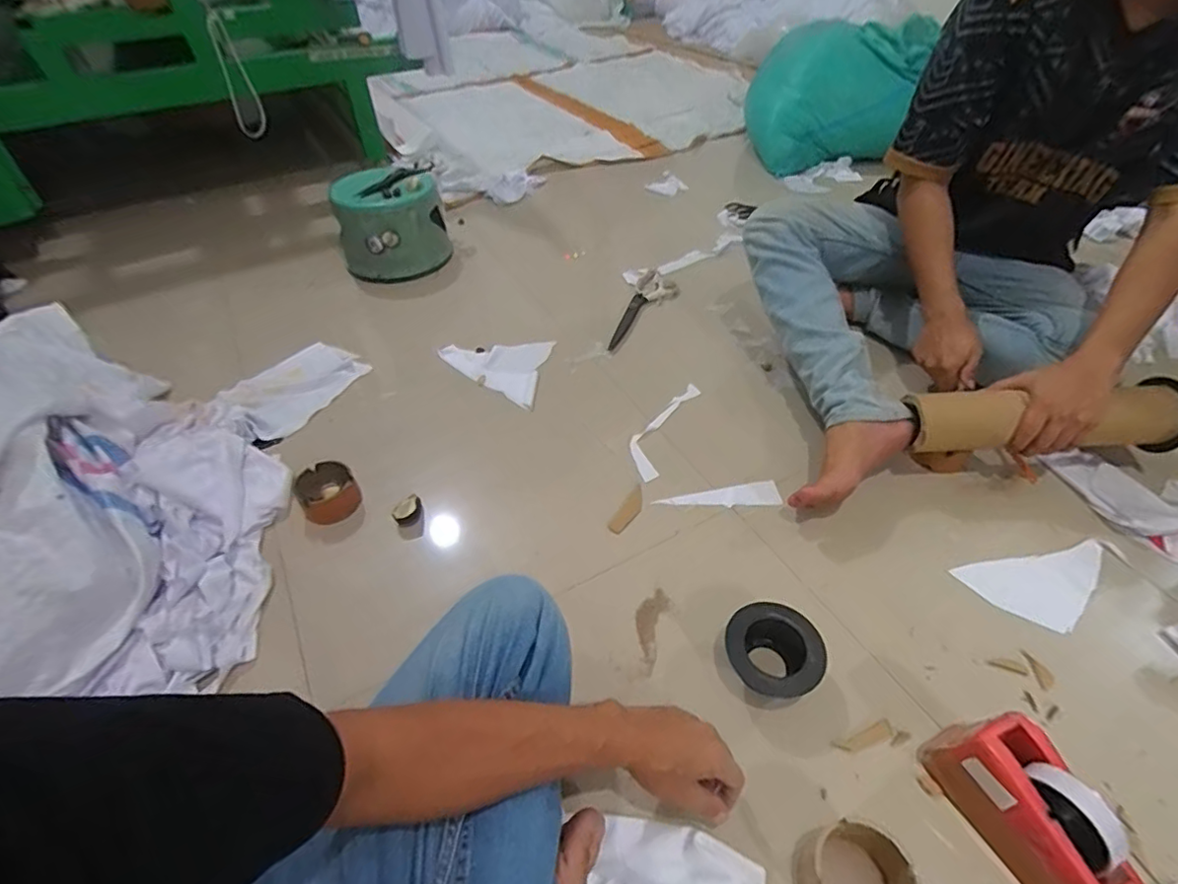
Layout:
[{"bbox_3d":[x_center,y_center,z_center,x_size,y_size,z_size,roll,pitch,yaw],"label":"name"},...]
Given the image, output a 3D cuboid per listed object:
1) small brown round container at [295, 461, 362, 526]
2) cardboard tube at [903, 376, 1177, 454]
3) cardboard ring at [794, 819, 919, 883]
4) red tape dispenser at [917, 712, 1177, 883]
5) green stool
[{"bbox_3d":[-0.384,0.074,0.842,0.080,0.043,0.081,-2,45,2],"label":"small brown round container"},{"bbox_3d":[0.653,-0.028,0.821,0.392,0.092,0.097,-4,45,-1],"label":"cardboard tube"},{"bbox_3d":[0.228,0.381,0.494,0.087,0.054,0.077,-14,46,-11],"label":"cardboard ring"},{"bbox_3d":[0.409,0.349,0.512,0.078,0.100,0.199,-20,47,-16],"label":"red tape dispenser"},{"bbox_3d":[-0.445,-0.489,1.296,0.246,0.178,0.220,-16,46,-13],"label":"green stool"}]

